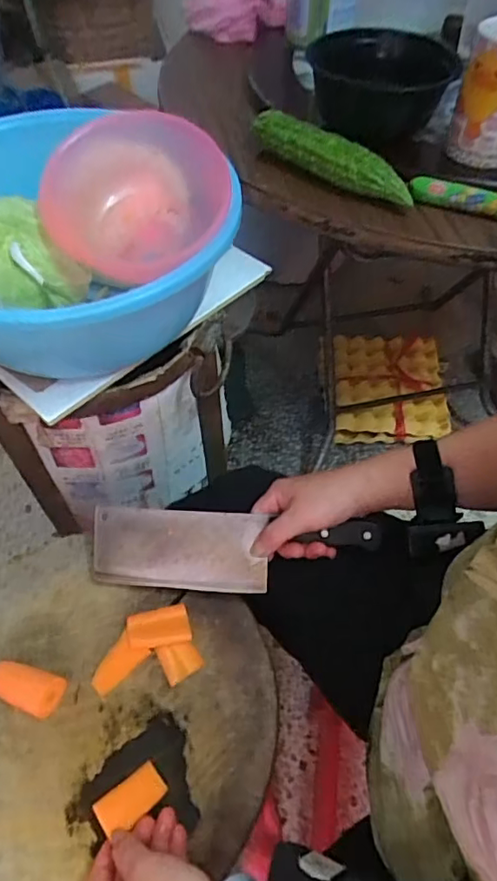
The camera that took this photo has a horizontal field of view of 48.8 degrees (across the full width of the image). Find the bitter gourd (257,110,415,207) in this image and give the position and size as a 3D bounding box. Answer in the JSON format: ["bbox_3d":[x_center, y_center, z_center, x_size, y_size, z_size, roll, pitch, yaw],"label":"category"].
[{"bbox_3d":[0.083,-0.350,0.665,0.068,0.041,0.265,-37,61,-24],"label":"bitter gourd"}]

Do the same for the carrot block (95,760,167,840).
[{"bbox_3d":[-0.102,0.311,0.476,0.058,0.008,0.033,-31,59,-21],"label":"carrot block"}]

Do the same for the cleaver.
[{"bbox_3d":[-0.019,0.115,0.560,0.289,0.015,0.083,2,98,7],"label":"cleaver"}]

